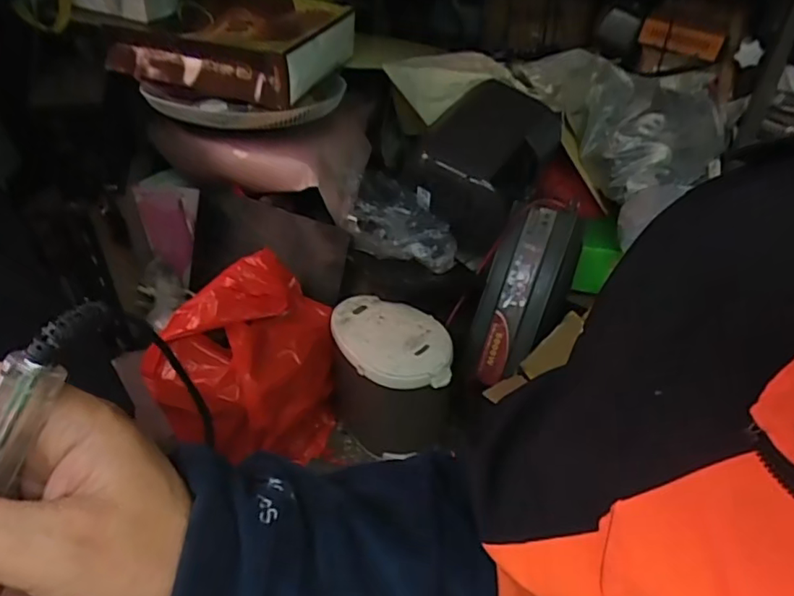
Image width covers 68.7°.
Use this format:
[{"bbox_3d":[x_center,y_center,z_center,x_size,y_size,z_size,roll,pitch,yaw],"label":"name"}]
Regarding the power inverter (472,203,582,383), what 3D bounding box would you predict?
[{"bbox_3d":[0.305,-0.009,1.441,0.160,0.445,0.151,21,-2,22],"label":"power inverter"}]

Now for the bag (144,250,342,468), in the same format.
[{"bbox_3d":[-0.319,0.147,1.276,0.328,0.390,0.297,10,39,9],"label":"bag"}]

